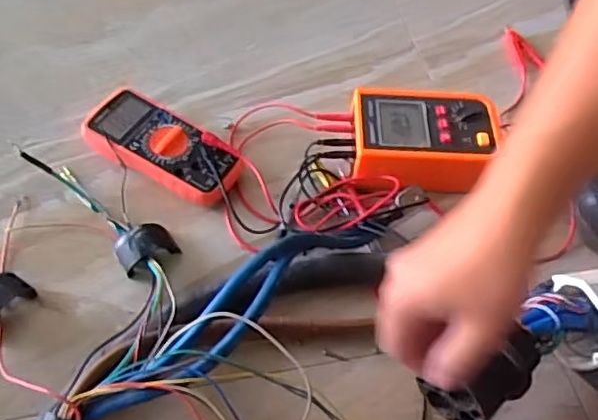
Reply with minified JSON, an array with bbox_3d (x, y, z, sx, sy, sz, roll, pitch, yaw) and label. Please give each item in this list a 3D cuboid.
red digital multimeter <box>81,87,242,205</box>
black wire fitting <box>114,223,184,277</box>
[{"bbox_3d":[-0.148,-0.067,0.662,0.184,0.045,0.084,29,59,17],"label":"red digital multimeter"},{"bbox_3d":[-0.153,0.035,0.599,0.056,0.032,0.045,-21,59,-16],"label":"black wire fitting"}]

